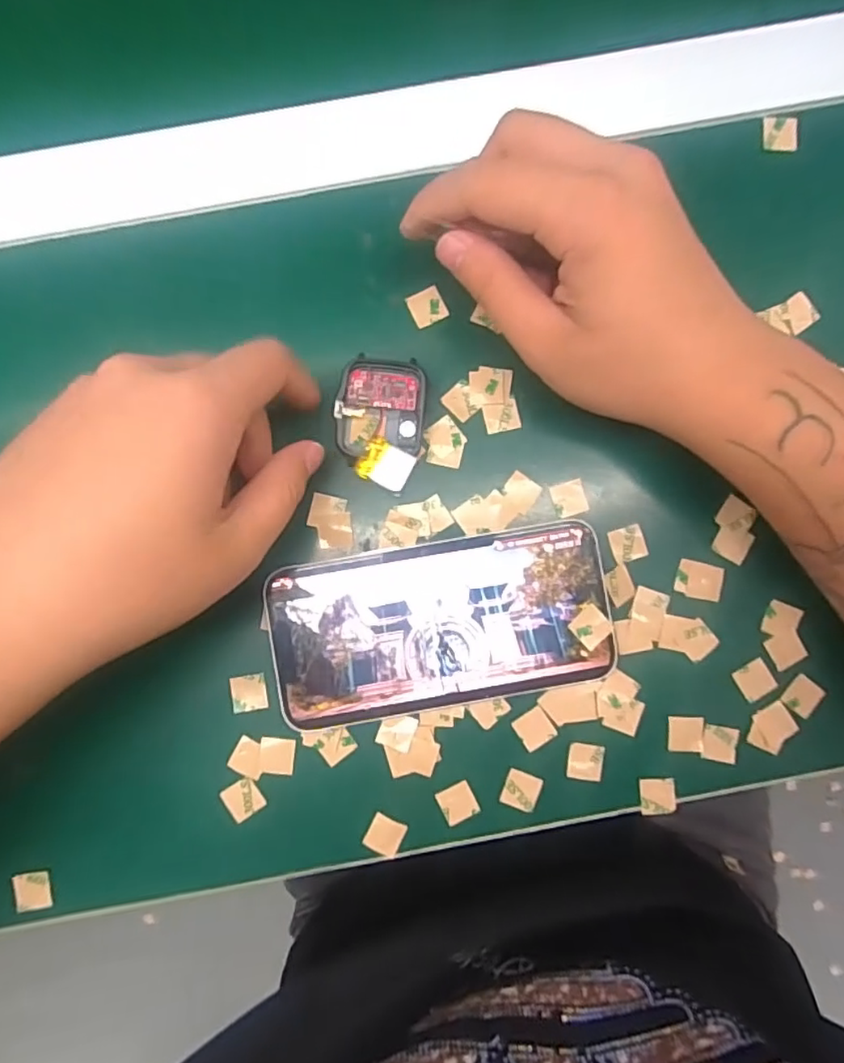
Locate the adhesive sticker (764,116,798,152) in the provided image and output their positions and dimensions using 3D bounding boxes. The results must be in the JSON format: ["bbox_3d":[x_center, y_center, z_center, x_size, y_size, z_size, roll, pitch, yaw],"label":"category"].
[{"bbox_3d":[0.166,-0.184,0.277,0.015,0.004,0.014,0,101,9],"label":"adhesive sticker"}]

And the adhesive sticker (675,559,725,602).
[{"bbox_3d":[0.124,0.022,0.266,0.020,0.004,0.016,13,88,-1],"label":"adhesive sticker"}]

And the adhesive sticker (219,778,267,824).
[{"bbox_3d":[-0.078,0.117,0.262,0.016,0.004,0.016,-34,91,-7],"label":"adhesive sticker"}]

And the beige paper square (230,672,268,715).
[{"bbox_3d":[-0.076,0.071,0.264,0.015,0.004,0.016,-9,86,-8],"label":"beige paper square"}]

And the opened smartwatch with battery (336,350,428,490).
[{"bbox_3d":[-0.018,-0.047,0.259,0.037,0.017,0.056,4,88,-1],"label":"opened smartwatch with battery"}]

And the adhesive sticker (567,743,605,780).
[{"bbox_3d":[0.073,0.102,0.264,0.015,0.004,0.015,7,80,0],"label":"adhesive sticker"}]

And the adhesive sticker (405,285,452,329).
[{"bbox_3d":[0.003,-0.101,0.268,0.015,0.004,0.016,-26,89,-2],"label":"adhesive sticker"}]

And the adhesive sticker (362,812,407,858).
[{"bbox_3d":[-0.016,0.134,0.262,0.016,0.004,0.015,26,85,2],"label":"adhesive sticker"}]

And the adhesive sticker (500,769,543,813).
[{"bbox_3d":[0.044,0.114,0.263,0.016,0.004,0.015,20,80,4],"label":"adhesive sticker"}]

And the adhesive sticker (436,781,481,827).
[{"bbox_3d":[0.016,0.119,0.263,0.016,0.004,0.015,-28,87,-1],"label":"adhesive sticker"}]

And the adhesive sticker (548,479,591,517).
[{"bbox_3d":[0.066,-0.015,0.266,0.016,0.004,0.015,-16,89,-2],"label":"adhesive sticker"}]

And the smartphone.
[{"bbox_3d":[0.009,0.040,0.260,0.143,0.009,0.069,-10,88,-2],"label":"smartphone"}]

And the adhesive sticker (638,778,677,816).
[{"bbox_3d":[0.104,0.117,0.264,0.015,0.004,0.015,-2,88,-2],"label":"adhesive sticker"}]

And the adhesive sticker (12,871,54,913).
[{"bbox_3d":[-0.168,0.156,0.259,0.014,0.004,0.016,-9,84,-12],"label":"adhesive sticker"}]

